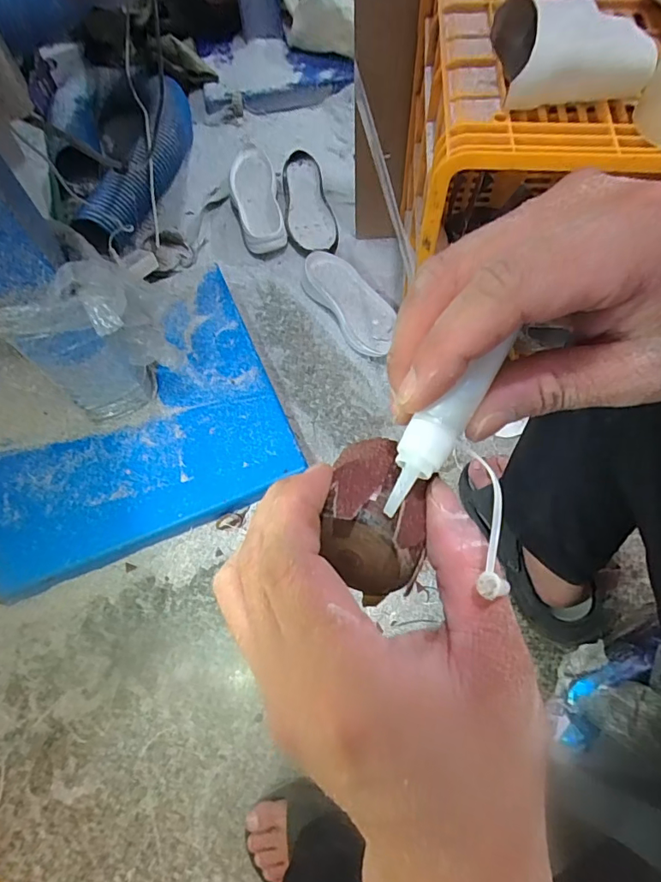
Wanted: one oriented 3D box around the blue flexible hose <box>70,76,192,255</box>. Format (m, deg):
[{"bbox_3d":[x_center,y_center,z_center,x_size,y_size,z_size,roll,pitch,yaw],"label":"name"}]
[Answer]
[{"bbox_3d":[-0.407,-0.612,1.078,0.100,0.127,0.498,10,65,7],"label":"blue flexible hose"}]

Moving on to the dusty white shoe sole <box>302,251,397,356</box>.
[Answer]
[{"bbox_3d":[0.043,-0.274,0.960,0.107,0.034,0.251,-33,67,-12],"label":"dusty white shoe sole"}]

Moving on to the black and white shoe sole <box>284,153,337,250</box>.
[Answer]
[{"bbox_3d":[-0.050,-0.512,1.073,0.104,0.037,0.290,-10,64,-2],"label":"black and white shoe sole"}]

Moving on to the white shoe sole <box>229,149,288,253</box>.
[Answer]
[{"bbox_3d":[-0.160,-0.516,1.068,0.098,0.055,0.259,-11,64,-3],"label":"white shoe sole"}]

